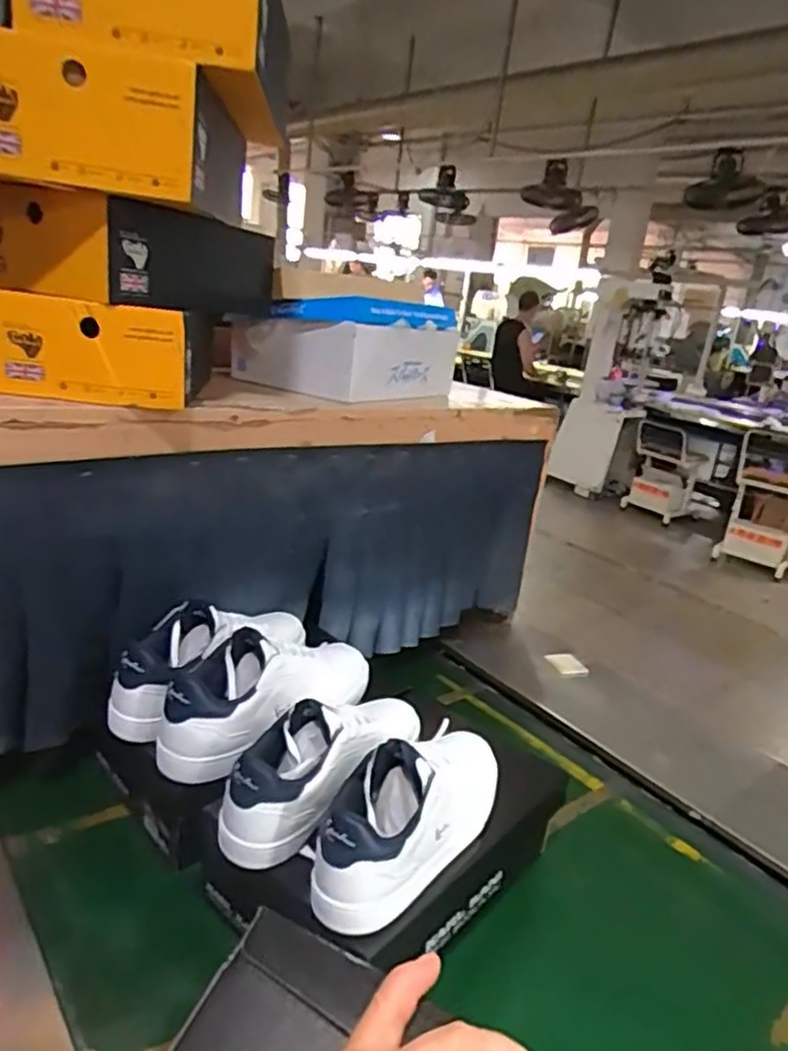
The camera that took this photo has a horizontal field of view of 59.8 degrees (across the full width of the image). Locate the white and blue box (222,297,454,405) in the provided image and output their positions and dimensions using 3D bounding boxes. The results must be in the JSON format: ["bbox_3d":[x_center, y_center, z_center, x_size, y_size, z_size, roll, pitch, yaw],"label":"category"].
[{"bbox_3d":[-0.076,-0.300,1.130,0.241,0.138,0.310,20,22,28],"label":"white and blue box"}]

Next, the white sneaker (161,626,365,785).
[{"bbox_3d":[-0.146,0.174,0.802,0.101,0.112,0.288,24,24,37],"label":"white sneaker"}]

